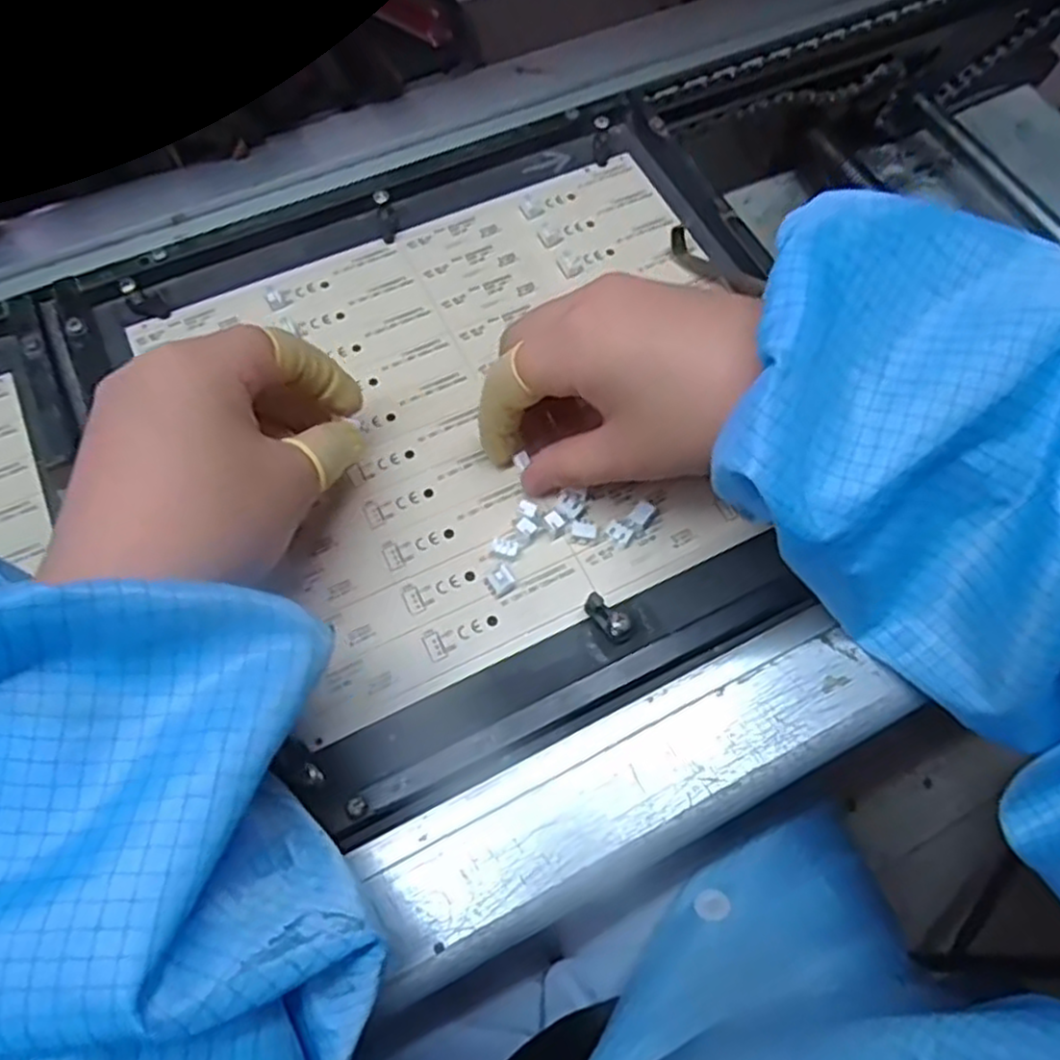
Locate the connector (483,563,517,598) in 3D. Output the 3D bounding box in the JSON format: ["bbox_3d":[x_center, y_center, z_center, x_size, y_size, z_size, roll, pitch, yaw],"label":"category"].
[{"bbox_3d":[-0.011,0.020,0.282,0.011,0.007,0.009,-29,71,-13],"label":"connector"}]

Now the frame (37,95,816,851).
[{"bbox_3d":[-0.020,-0.057,0.311,0.300,0.016,0.273,-25,70,-12],"label":"frame"}]

